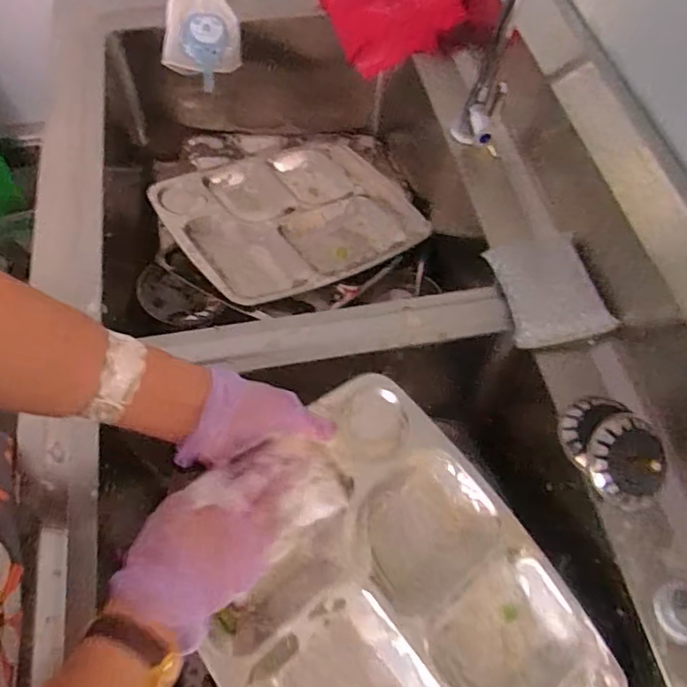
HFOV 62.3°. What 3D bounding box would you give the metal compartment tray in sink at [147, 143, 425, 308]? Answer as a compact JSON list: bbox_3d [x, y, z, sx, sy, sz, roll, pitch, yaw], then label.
[{"bbox_3d":[-0.068,-0.178,0.782,0.335,0.034,0.257,-29,66,-31],"label":"metal compartment tray in sink"}]

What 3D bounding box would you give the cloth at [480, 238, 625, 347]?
[{"bbox_3d":[0.204,-0.056,0.573,0.091,0.025,0.121,-8,61,-7],"label":"cloth"}]

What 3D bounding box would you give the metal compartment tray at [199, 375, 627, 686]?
[{"bbox_3d":[0.044,0.220,0.440,0.245,0.030,0.326,-35,82,-18],"label":"metal compartment tray"}]

